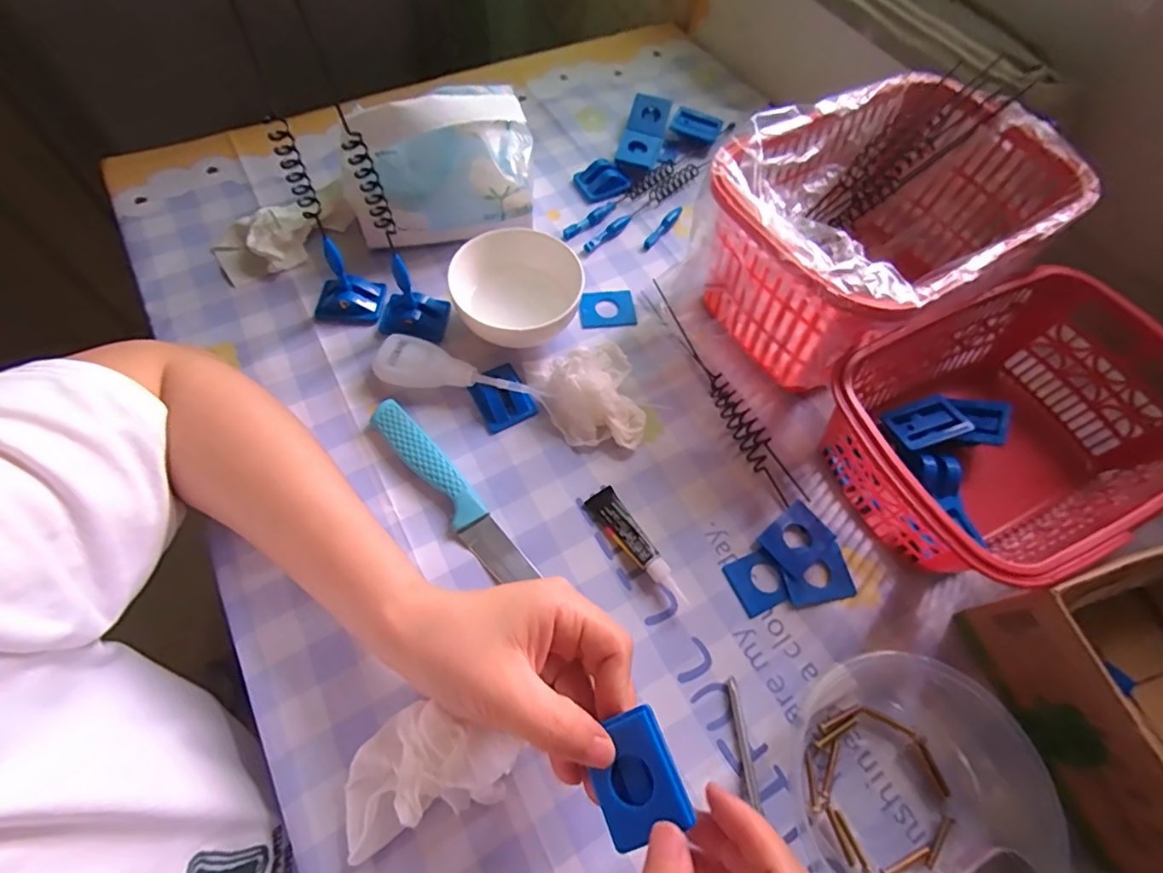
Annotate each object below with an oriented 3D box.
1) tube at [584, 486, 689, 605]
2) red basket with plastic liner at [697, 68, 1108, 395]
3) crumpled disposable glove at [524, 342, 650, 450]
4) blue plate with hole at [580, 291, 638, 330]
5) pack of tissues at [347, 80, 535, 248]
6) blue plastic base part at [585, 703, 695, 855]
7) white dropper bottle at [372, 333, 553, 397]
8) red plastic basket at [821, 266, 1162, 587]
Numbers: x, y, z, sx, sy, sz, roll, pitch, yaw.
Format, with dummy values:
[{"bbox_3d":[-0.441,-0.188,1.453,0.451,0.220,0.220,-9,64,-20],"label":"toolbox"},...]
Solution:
[{"bbox_3d":[0.033,0.064,0.323,0.019,0.012,0.079,-32,68,-18],"label":"tube"},{"bbox_3d":[0.193,-0.132,0.375,0.225,0.117,0.151,-25,66,-16],"label":"red basket with plastic liner"},{"bbox_3d":[0.004,-0.029,0.358,0.065,0.032,0.077,-14,64,-10],"label":"crumpled disposable glove"},{"bbox_3d":[0.019,-0.095,0.408,0.041,0.004,0.032,-6,62,-6],"label":"blue plate with hole"},{"bbox_3d":[-0.099,-0.192,0.398,0.135,0.102,0.051,-20,65,-13],"label":"pack of tissues"},{"bbox_3d":[0.022,0.136,0.219,0.034,0.009,0.042,-31,66,13],"label":"blue plastic base part"},{"bbox_3d":[-0.082,-0.037,0.360,0.111,0.023,0.031,19,63,7],"label":"white dropper bottle"},{"bbox_3d":[0.260,-0.004,0.333,0.201,0.079,0.142,-23,66,-15],"label":"red plastic basket"}]

